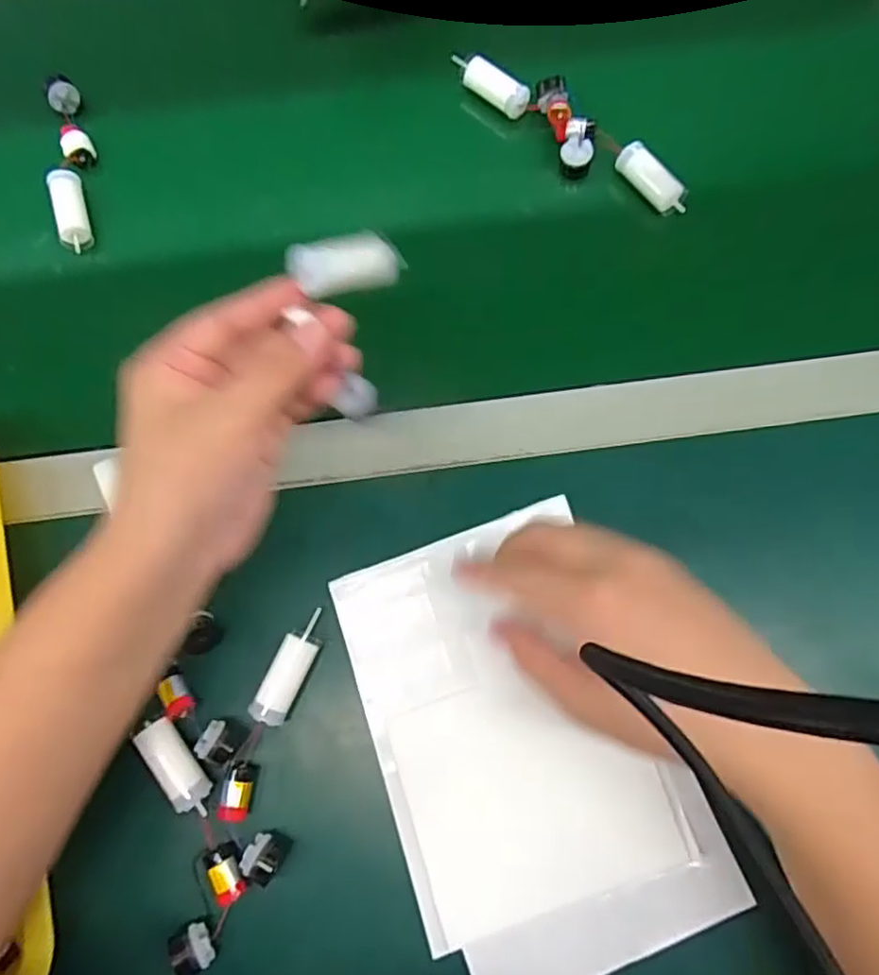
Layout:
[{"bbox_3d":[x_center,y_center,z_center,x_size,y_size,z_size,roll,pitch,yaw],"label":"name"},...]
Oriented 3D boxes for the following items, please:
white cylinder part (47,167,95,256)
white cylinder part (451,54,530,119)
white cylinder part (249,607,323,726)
[{"bbox_3d":[-0.257,-0.193,0.451,0.019,0.024,0.062,-14,80,-3],"label":"white cylinder part"},{"bbox_3d":[0.034,-0.294,0.463,0.067,0.015,0.021,39,81,6],"label":"white cylinder part"},{"bbox_3d":[-0.084,0.101,0.361,0.019,0.015,0.064,24,80,3],"label":"white cylinder part"}]

